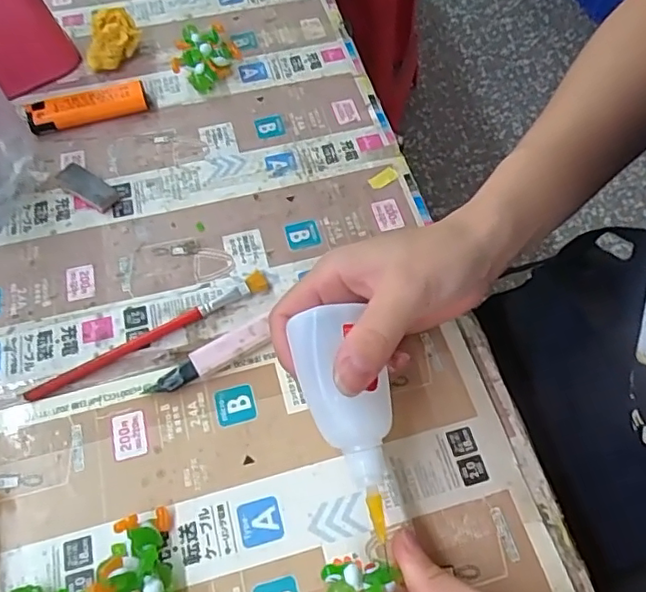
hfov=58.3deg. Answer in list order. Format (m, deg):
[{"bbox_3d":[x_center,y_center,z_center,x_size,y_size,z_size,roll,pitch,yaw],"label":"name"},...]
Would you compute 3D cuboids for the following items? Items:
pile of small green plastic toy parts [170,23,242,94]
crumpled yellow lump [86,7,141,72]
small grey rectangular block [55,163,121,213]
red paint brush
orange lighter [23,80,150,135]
[{"bbox_3d":[-0.086,-0.176,0.425,0.045,0.020,0.056,5,60,2],"label":"pile of small green plastic toy parts"},{"bbox_3d":[-0.155,-0.186,0.423,0.042,0.032,0.027,-28,64,-15],"label":"crumpled yellow lump"},{"bbox_3d":[-0.151,-0.070,0.371,0.043,0.008,0.017,31,64,17],"label":"small grey rectangular block"},{"bbox_3d":[-0.095,0.021,0.322,0.140,0.006,0.012,-27,63,-15],"label":"red paint brush"},{"bbox_3d":[-0.162,-0.130,0.400,0.080,0.017,0.016,-19,62,-11],"label":"orange lighter"}]

